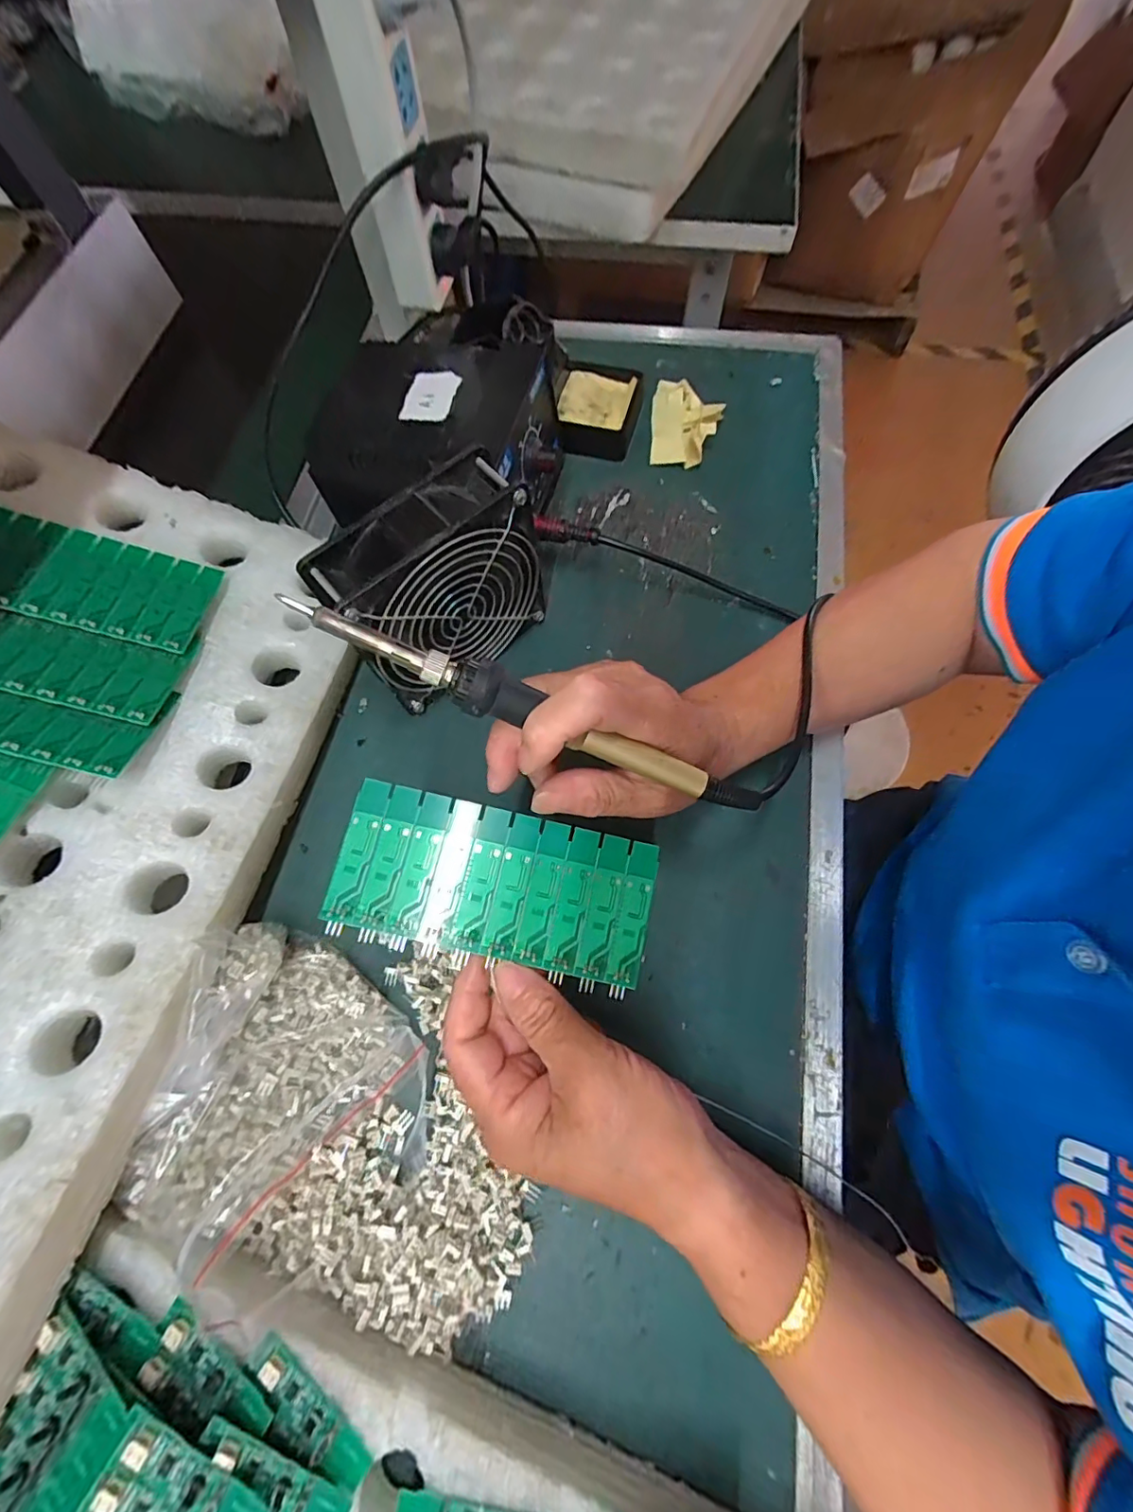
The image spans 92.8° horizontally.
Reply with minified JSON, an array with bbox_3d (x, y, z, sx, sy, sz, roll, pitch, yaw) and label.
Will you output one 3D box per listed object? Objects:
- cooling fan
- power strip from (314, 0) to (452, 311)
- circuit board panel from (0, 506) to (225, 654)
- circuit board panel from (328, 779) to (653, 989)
[{"bbox_3d":[-0.073,-0.095,0.321,0.051,0.116,0.121,41,76,16],"label":"cooling fan"},{"bbox_3d":[-0.118,-0.426,0.350,0.042,0.221,0.054,10,70,6],"label":"power strip"},{"bbox_3d":[-0.281,-0.103,0.308,0.135,0.004,0.063,14,62,-12],"label":"circuit board panel"},{"bbox_3d":[-0.031,0.056,0.241,0.138,0.011,0.061,13,68,-2],"label":"circuit board panel"}]

